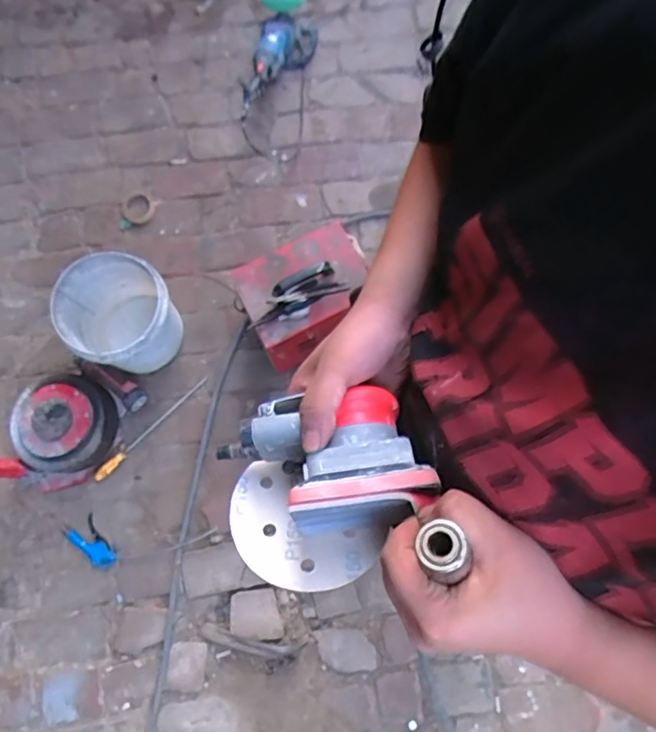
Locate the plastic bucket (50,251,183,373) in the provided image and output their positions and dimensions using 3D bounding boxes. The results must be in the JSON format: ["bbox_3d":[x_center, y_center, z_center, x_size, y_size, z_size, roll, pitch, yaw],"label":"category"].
[{"bbox_3d":[-0.517,-0.118,1.410,0.261,0.255,0.261,0,76,0],"label":"plastic bucket"}]

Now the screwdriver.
[{"bbox_3d":[-0.467,0.167,1.453,0.377,0.026,0.028,-43,80,-9],"label":"screwdriver"}]

